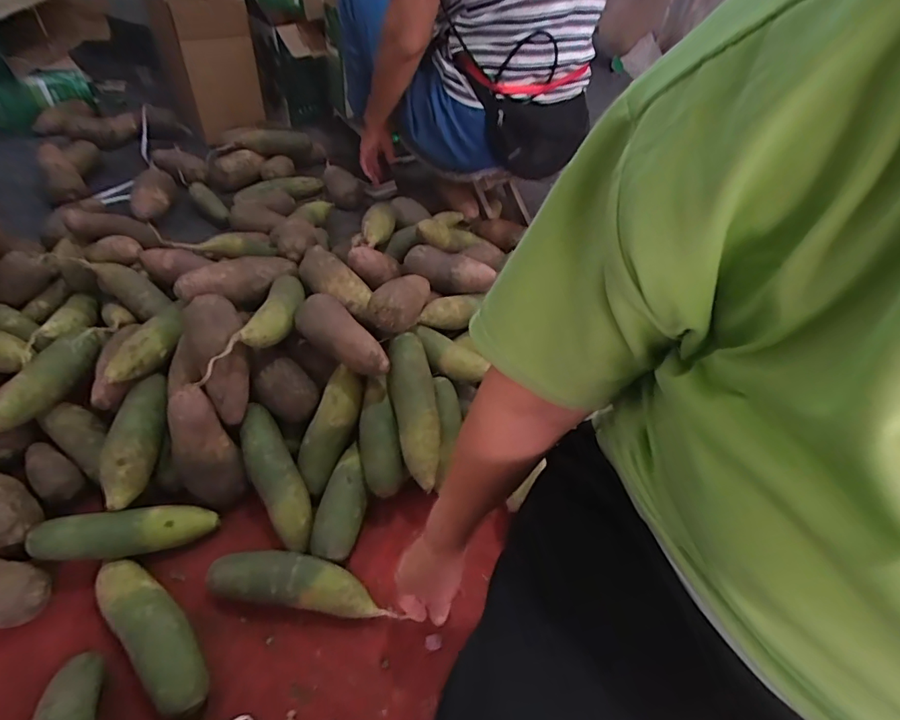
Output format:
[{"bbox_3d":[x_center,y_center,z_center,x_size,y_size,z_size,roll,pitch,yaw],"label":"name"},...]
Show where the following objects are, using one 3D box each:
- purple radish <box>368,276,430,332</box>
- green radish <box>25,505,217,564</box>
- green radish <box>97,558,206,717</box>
[{"bbox_3d":[-0.066,-0.087,0.709,0.058,0.064,0.149,19,31,12],"label":"purple radish"},{"bbox_3d":[-0.395,0.213,0.597,0.189,0.051,0.045,3,44,-30],"label":"green radish"},{"bbox_3d":[-0.325,0.295,0.529,0.189,0.044,0.056,34,52,24],"label":"green radish"}]

